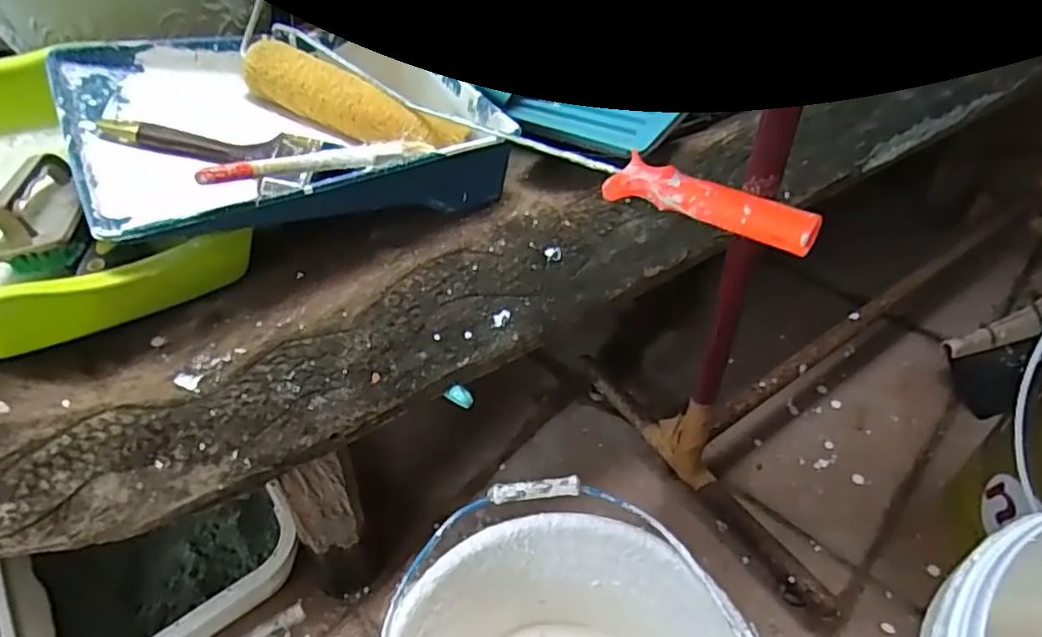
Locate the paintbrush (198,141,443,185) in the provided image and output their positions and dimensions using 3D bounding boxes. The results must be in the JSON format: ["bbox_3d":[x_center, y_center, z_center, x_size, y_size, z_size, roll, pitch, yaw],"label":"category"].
[{"bbox_3d":[-0.158,-0.126,0.517,0.191,0.018,0.024,-19,48,-37],"label":"paintbrush"}]

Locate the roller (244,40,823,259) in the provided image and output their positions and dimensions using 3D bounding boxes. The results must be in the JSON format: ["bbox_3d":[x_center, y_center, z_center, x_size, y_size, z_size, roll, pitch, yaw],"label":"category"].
[{"bbox_3d":[-0.023,-0.158,0.576,0.555,0.069,0.080,24,53,22],"label":"roller"}]

